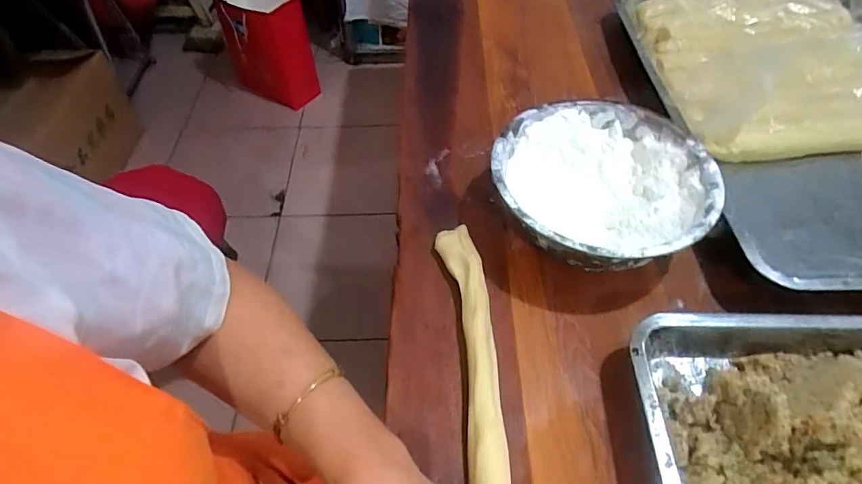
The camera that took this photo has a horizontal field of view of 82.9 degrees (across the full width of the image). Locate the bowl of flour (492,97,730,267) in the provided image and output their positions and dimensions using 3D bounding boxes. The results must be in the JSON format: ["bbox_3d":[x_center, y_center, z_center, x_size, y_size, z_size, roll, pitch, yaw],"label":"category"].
[{"bbox_3d":[0.176,-0.050,0.526,0.216,0.081,0.213,0,52,1],"label":"bowl of flour"}]

